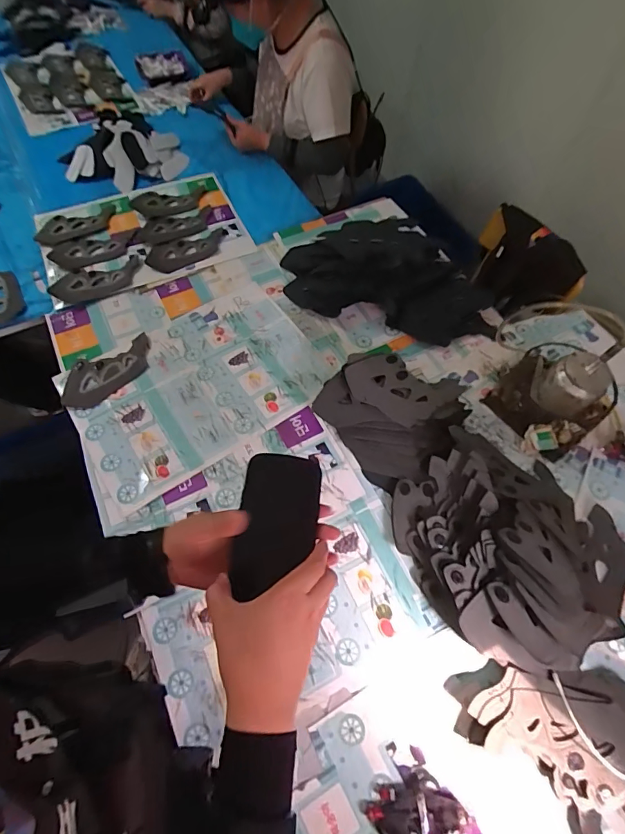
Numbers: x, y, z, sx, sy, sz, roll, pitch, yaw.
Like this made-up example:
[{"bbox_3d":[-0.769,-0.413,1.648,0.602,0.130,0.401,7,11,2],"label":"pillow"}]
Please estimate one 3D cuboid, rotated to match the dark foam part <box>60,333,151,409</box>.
[{"bbox_3d":[-0.462,-0.099,0.962,0.218,0.016,0.129,-27,66,-16],"label":"dark foam part"}]

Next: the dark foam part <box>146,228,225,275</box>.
[{"bbox_3d":[-0.334,-0.448,1.142,0.223,0.015,0.094,-25,65,-15],"label":"dark foam part"}]

